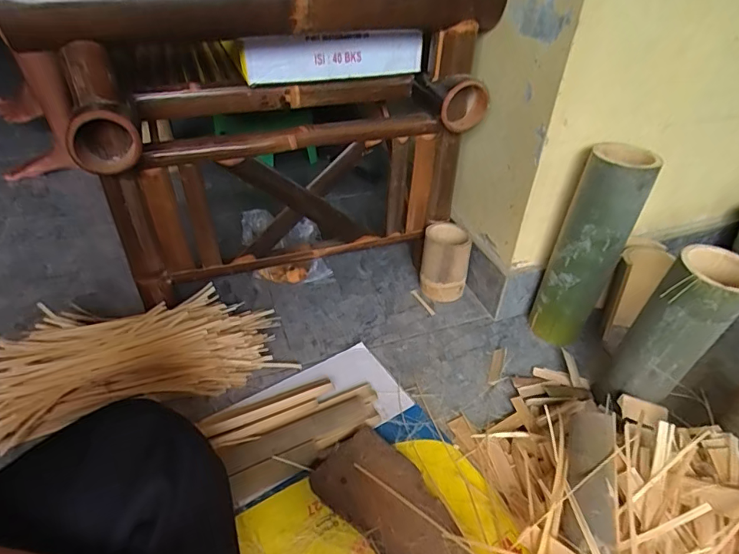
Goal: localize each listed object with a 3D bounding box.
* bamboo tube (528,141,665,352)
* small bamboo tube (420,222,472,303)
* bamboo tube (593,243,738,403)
[{"bbox_3d":[0.340,-0.035,0.736,0.092,0.323,0.093,22,42,22],"label":"bamboo tube"},{"bbox_3d":[0.139,-0.025,0.874,0.085,0.126,0.081,9,38,6],"label":"small bamboo tube"},{"bbox_3d":[0.385,0.073,0.600,0.082,0.227,0.094,-30,49,-34],"label":"bamboo tube"}]

